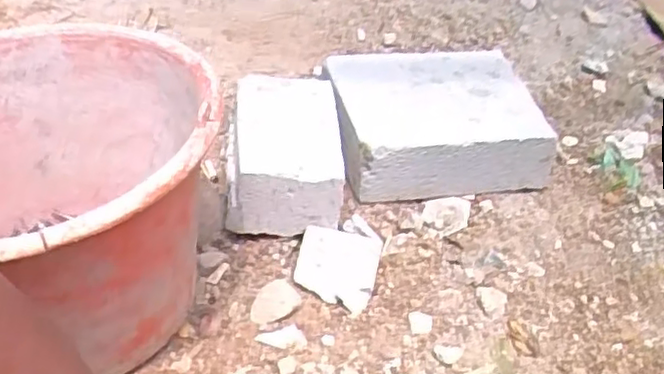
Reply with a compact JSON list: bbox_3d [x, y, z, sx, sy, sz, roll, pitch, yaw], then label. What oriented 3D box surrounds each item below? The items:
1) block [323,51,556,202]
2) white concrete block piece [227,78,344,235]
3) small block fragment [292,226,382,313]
[{"bbox_3d":[0.117,-0.080,0.796,0.229,0.084,0.188,-4,42,-9],"label":"block"},{"bbox_3d":[-0.047,-0.036,0.714,0.110,0.085,0.188,2,41,-2],"label":"white concrete block piece"},{"bbox_3d":[0.004,0.075,0.632,0.073,0.010,0.069,15,74,6],"label":"small block fragment"}]

